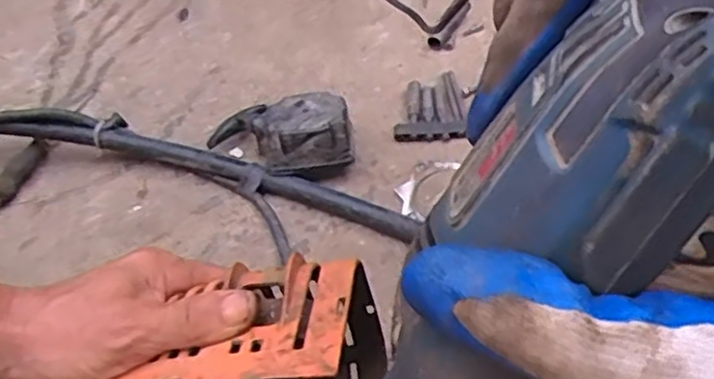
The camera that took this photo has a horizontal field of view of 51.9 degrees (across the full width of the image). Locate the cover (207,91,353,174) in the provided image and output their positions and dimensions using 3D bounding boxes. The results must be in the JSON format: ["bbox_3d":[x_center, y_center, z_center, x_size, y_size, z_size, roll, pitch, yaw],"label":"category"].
[{"bbox_3d":[-0.070,-0.058,0.728,0.140,0.060,0.099,32,57,30],"label":"cover"}]

